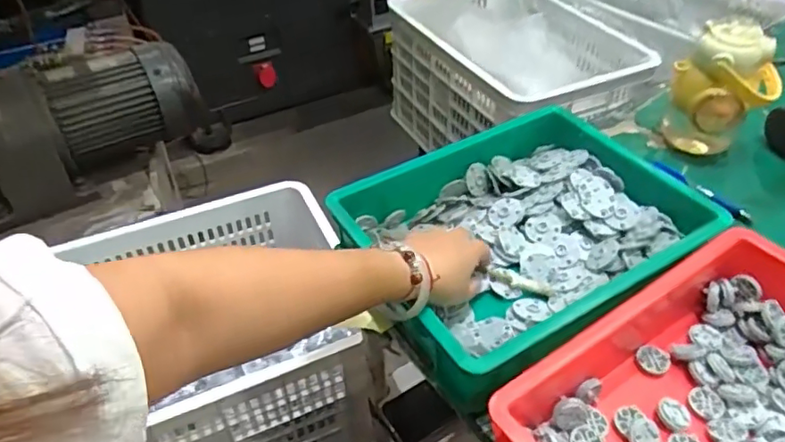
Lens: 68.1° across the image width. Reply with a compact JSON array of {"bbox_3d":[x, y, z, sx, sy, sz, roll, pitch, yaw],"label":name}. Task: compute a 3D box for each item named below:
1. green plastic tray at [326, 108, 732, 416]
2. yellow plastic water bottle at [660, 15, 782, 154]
[{"bbox_3d":[0.148,0.012,0.645,0.368,0.082,0.277,-26,48,-25],"label":"green plastic tray"},{"bbox_3d":[0.434,-0.170,0.774,0.088,0.171,0.108,-21,46,-21],"label":"yellow plastic water bottle"}]

